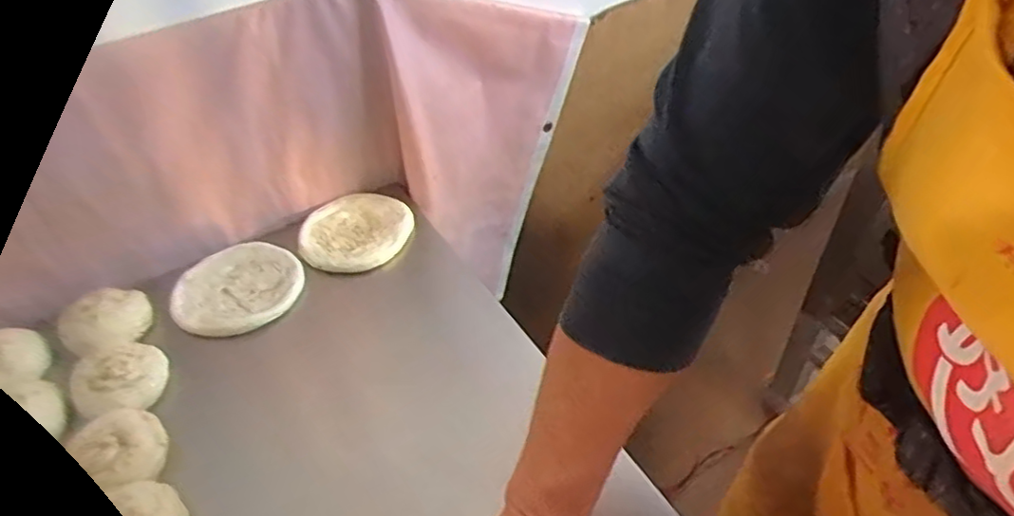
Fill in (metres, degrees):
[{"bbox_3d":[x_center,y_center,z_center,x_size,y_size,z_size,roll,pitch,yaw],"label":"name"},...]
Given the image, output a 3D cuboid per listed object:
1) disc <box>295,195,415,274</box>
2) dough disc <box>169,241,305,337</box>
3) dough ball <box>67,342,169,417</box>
[{"bbox_3d":[-0.173,-0.032,0.741,0.119,0.011,0.126,-2,45,2],"label":"disc"},{"bbox_3d":[-0.287,0.029,0.687,0.131,0.015,0.124,-2,45,2],"label":"dough disc"},{"bbox_3d":[-0.352,0.109,0.583,0.071,0.041,0.066,-2,45,2],"label":"dough ball"}]

